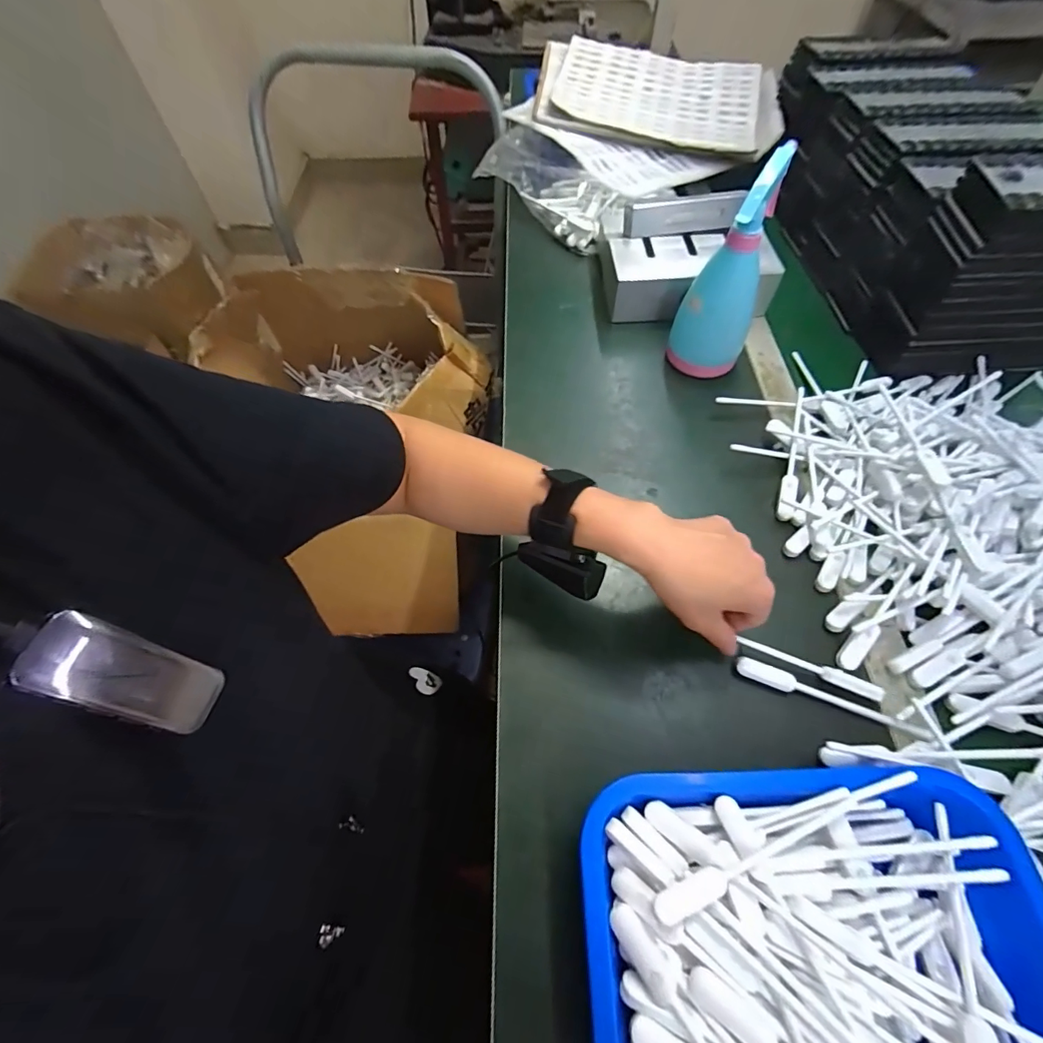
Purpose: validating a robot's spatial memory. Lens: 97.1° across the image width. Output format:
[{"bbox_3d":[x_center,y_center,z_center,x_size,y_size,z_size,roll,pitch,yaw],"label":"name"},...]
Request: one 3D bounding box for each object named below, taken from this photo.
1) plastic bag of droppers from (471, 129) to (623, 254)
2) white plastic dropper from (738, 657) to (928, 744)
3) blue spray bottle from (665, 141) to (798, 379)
[{"bbox_3d":[0.035,-0.523,0.715,0.091,0.062,0.292,-28,63,-15],"label":"plastic bag of droppers"},{"bbox_3d":[0.241,0.138,0.361,0.139,0.007,0.015,18,61,11],"label":"white plastic dropper"},{"bbox_3d":[0.216,-0.256,0.488,0.078,0.191,0.081,16,61,10],"label":"blue spray bottle"}]

